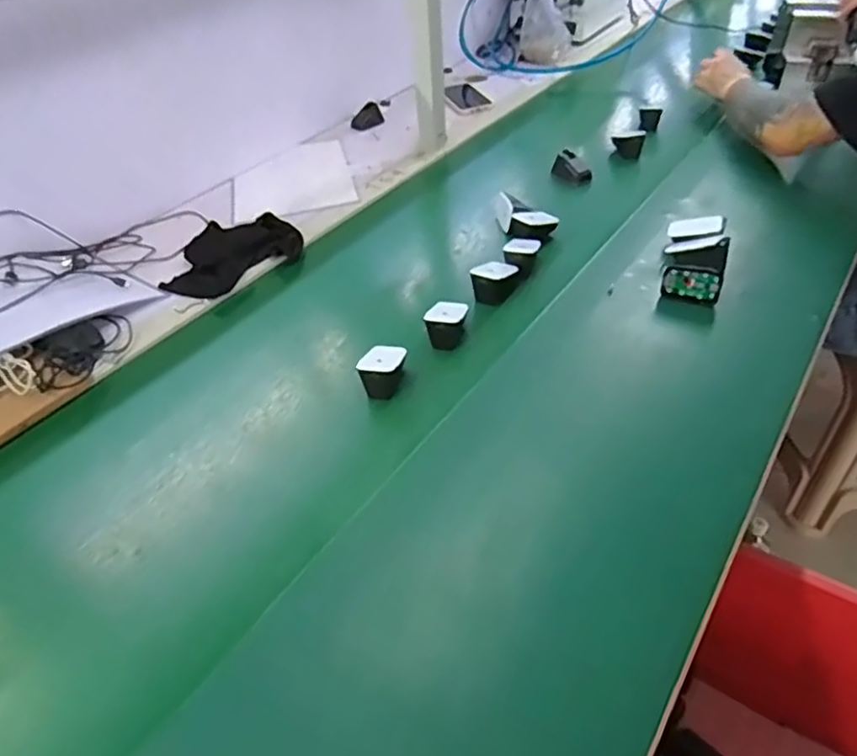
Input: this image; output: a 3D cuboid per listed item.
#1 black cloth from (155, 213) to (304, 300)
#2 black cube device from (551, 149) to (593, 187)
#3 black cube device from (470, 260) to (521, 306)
[{"bbox_3d":[-0.293,-0.187,0.945,0.123,0.040,0.207,31,52,33],"label":"black cloth"},{"bbox_3d":[0.244,-0.356,1.084,0.035,0.040,0.065,-27,46,-23],"label":"black cube device"},{"bbox_3d":[0.089,-0.130,0.841,0.048,0.034,0.071,19,47,25],"label":"black cube device"}]

